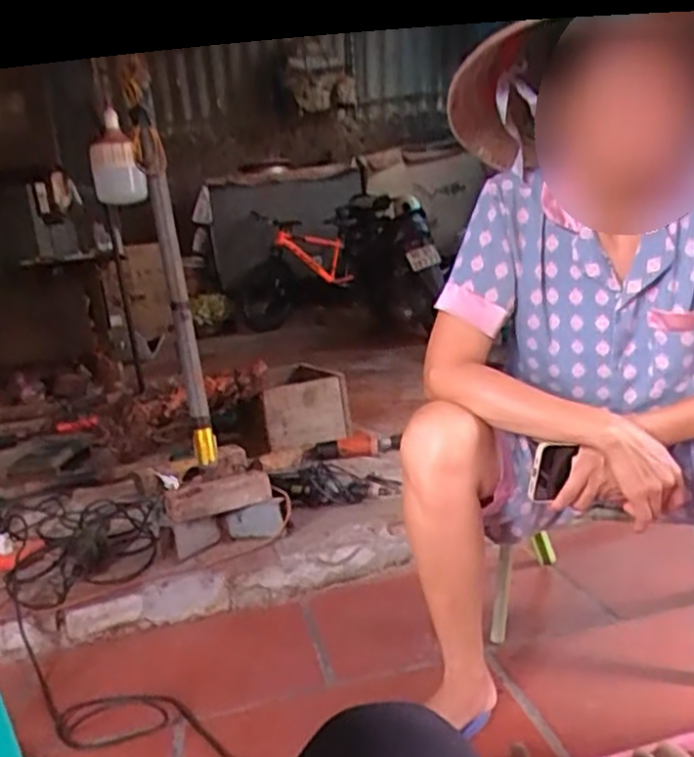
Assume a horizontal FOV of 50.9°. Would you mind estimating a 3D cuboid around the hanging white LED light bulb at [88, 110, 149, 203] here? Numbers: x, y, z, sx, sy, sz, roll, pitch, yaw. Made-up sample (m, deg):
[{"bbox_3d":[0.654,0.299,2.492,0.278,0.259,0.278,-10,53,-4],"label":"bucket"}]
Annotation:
[{"bbox_3d":[-0.572,-0.545,1.794,0.122,0.221,0.141,-11,11,-15],"label":"hanging white LED light bulb"}]

